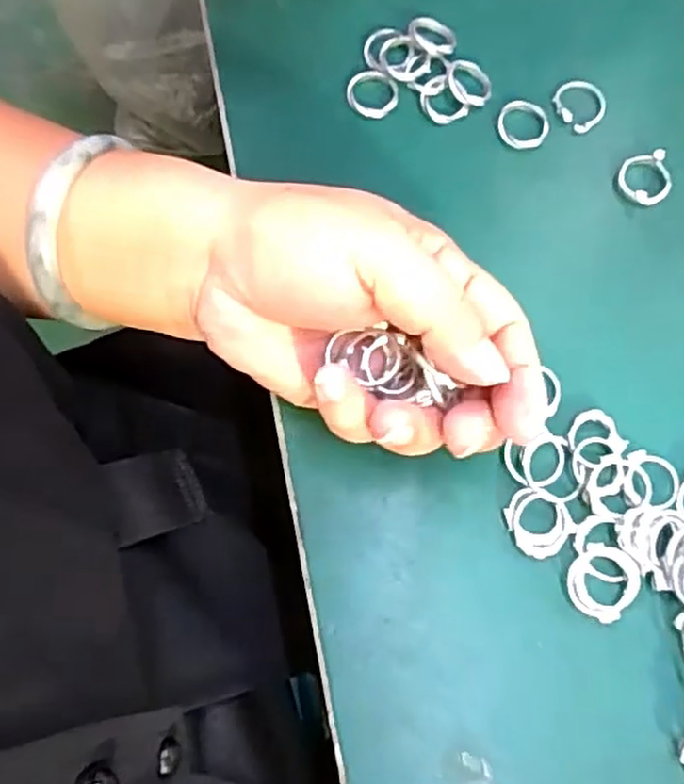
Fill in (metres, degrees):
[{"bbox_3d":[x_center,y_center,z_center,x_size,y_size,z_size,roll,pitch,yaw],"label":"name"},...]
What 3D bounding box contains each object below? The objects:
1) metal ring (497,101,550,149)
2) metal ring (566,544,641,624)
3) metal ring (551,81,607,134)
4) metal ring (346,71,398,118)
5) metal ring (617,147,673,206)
[{"bbox_3d":[0.075,-0.111,0.300,0.021,0.004,0.021,0,74,-1],"label":"metal ring"},{"bbox_3d":[0.089,0.065,0.248,0.023,0.004,0.023,0,74,-1],"label":"metal ring"},{"bbox_3d":[0.099,-0.121,0.302,0.021,0.004,0.021,0,74,-1],"label":"metal ring"},{"bbox_3d":[0.013,-0.124,0.302,0.021,0.004,0.021,0,74,-1],"label":"metal ring"},{"bbox_3d":[0.123,-0.087,0.294,0.021,0.007,0.022,0,74,-1],"label":"metal ring"}]

